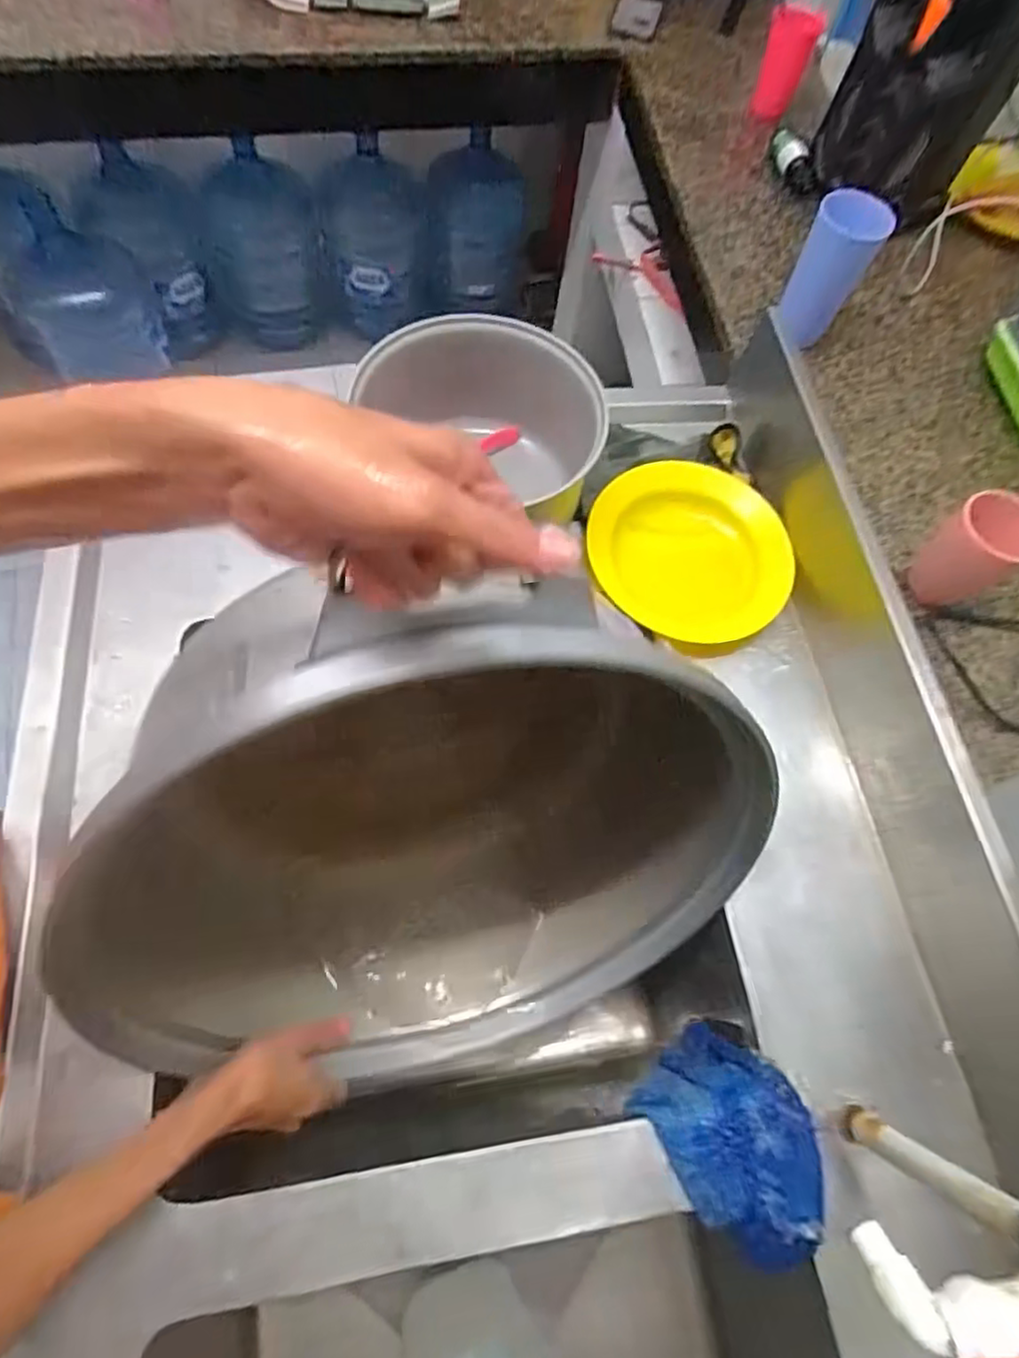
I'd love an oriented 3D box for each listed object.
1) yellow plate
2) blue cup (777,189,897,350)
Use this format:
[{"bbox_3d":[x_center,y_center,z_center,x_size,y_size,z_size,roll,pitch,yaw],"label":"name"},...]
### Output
[{"bbox_3d":[0.188,-0.139,0.699,0.203,0.025,0.189,-2,79,11],"label":"yellow plate"},{"bbox_3d":[0.360,-0.452,0.766,0.076,0.172,0.082,2,66,-5],"label":"blue cup"}]

